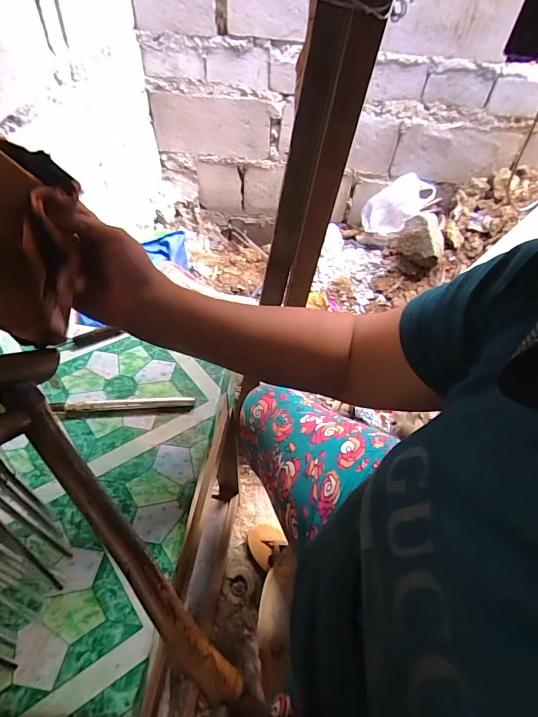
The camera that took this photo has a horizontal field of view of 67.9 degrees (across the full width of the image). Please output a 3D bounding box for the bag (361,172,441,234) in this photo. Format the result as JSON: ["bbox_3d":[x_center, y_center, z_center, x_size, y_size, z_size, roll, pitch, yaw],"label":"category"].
[{"bbox_3d":[0.484,-0.536,1.407,0.267,0.179,0.096,-7,51,-8],"label":"bag"}]

